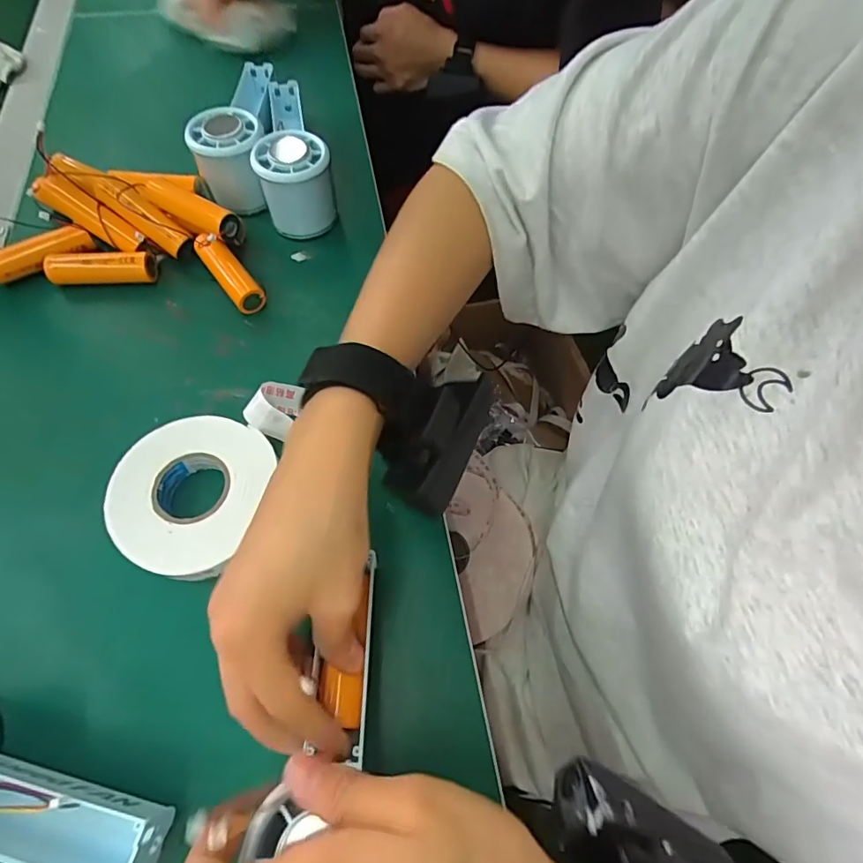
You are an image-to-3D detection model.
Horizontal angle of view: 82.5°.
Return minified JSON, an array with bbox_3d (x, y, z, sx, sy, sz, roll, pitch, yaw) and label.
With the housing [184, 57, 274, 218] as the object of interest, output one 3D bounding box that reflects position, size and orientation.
[{"bbox_3d":[-0.160,-0.260,0.419,0.057,0.055,0.164,0,63,-2],"label":"housing"}]

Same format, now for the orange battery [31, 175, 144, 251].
[{"bbox_3d":[-0.255,-0.162,0.367,0.075,0.015,0.019,30,63,-14],"label":"orange battery"}]

